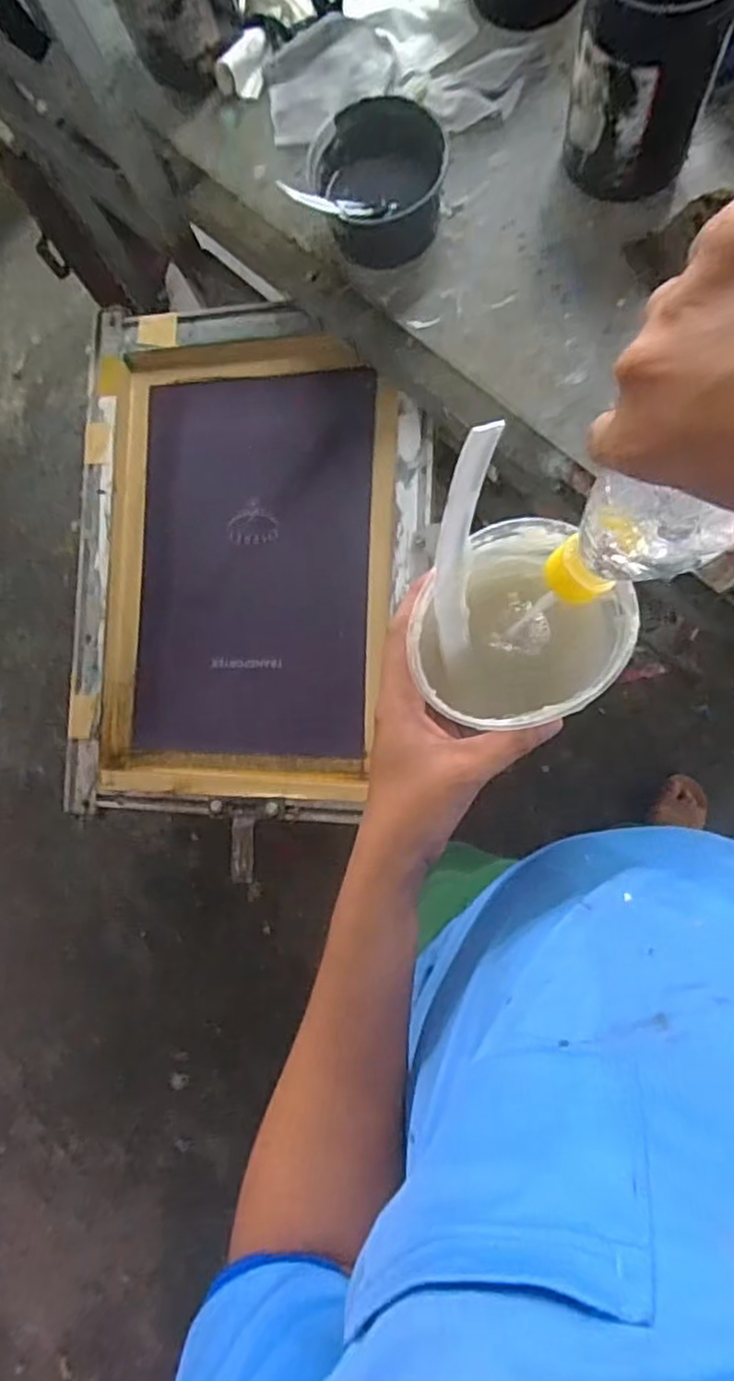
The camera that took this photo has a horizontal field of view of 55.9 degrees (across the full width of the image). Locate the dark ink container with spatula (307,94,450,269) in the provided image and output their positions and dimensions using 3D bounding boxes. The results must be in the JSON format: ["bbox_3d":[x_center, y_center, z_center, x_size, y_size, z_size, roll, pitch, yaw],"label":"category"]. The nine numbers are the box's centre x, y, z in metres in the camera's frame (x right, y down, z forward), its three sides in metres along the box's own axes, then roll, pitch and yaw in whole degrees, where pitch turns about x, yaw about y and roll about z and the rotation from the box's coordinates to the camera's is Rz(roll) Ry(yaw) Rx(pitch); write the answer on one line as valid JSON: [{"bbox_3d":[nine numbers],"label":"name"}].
[{"bbox_3d":[0.011,-0.432,0.592,0.108,0.065,0.101,-30,80,3],"label":"dark ink container with spatula"}]

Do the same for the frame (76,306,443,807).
[{"bbox_3d":[-0.129,-0.139,0.751,0.385,0.056,0.536,2,83,8],"label":"frame"}]

